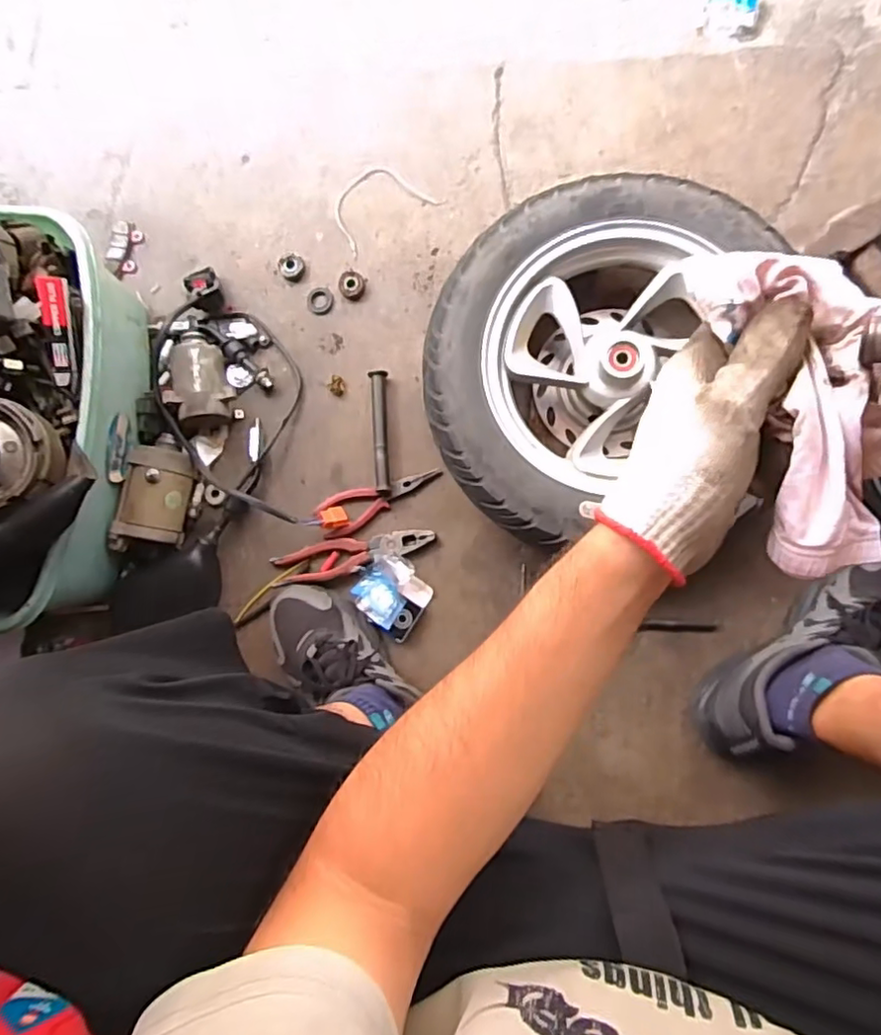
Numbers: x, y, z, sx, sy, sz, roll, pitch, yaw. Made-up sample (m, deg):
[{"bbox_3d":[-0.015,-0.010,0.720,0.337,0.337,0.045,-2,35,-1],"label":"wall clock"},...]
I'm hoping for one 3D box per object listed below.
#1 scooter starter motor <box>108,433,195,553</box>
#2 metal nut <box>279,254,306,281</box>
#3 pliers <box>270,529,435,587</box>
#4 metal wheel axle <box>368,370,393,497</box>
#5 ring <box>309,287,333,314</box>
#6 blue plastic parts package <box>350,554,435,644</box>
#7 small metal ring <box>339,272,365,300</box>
[{"bbox_3d":[-0.328,-0.028,0.700,0.066,0.063,0.136,5,85,6],"label":"scooter starter motor"},{"bbox_3d":[-0.184,-0.310,0.748,0.033,0.009,0.031,-1,84,6],"label":"metal nut"},{"bbox_3d":[-0.103,0.041,0.701,0.192,0.019,0.044,-15,83,4],"label":"pliers"},{"bbox_3d":[-0.069,-0.099,0.711,0.019,0.015,0.146,-5,84,5],"label":"metal wheel axle"},{"bbox_3d":[-0.148,-0.267,0.743,0.031,0.004,0.033,-1,84,6],"label":"ring"},{"bbox_3d":[-0.055,0.087,0.687,0.082,0.029,0.080,38,89,8],"label":"blue plastic parts package"},{"bbox_3d":[-0.109,-0.284,0.738,0.033,0.010,0.032,-1,84,6],"label":"small metal ring"}]

